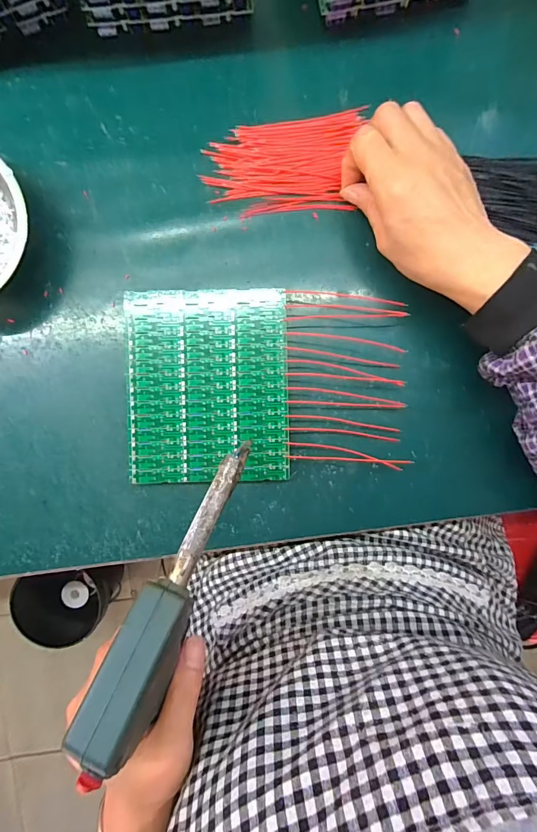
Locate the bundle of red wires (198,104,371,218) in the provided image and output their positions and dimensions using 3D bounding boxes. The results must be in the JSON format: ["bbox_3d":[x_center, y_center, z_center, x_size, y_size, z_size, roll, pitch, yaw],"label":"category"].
[{"bbox_3d":[0.013,-0.200,0.307,0.122,0.008,0.072,-4,94,0],"label":"bundle of red wires"}]

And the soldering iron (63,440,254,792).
[{"bbox_3d":[-0.053,0.099,0.230,0.035,0.048,0.175,25,63,-2],"label":"soldering iron"}]

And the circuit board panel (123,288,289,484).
[{"bbox_3d":[-0.048,-0.024,0.306,0.124,0.015,0.148,-1,94,0],"label":"circuit board panel"}]

